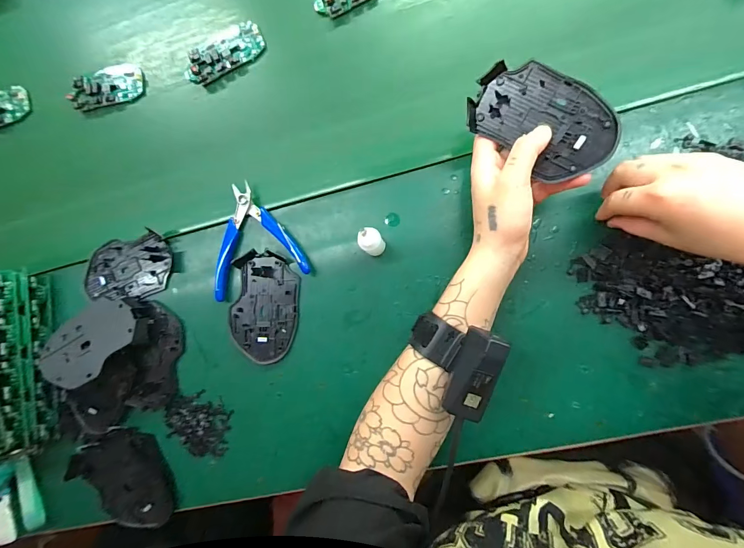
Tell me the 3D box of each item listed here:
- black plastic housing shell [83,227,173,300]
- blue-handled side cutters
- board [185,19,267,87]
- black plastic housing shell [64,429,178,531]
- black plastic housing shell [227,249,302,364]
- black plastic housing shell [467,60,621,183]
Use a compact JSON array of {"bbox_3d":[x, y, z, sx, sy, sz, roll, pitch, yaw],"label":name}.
[{"bbox_3d":[-0.279,-0.005,0.407,0.107,0.015,0.070,-15,85,8],"label":"black plastic housing shell"},{"bbox_3d":[-0.132,-0.041,0.385,0.108,0.020,0.115,-18,84,8],"label":"blue-handled side cutters"},{"bbox_3d":[-0.173,-0.256,0.413,0.098,0.014,0.047,-25,83,7],"label":"board"},{"bbox_3d":[-0.265,0.226,0.391,0.080,0.035,0.115,-38,83,5],"label":"black plastic housing shell"},{"bbox_3d":[-0.116,0.036,0.385,0.073,0.015,0.114,8,88,10],"label":"black plastic housing shell"},{"bbox_3d":[0.140,-0.126,0.293,0.115,0.020,0.065,37,97,7],"label":"black plastic housing shell"}]

